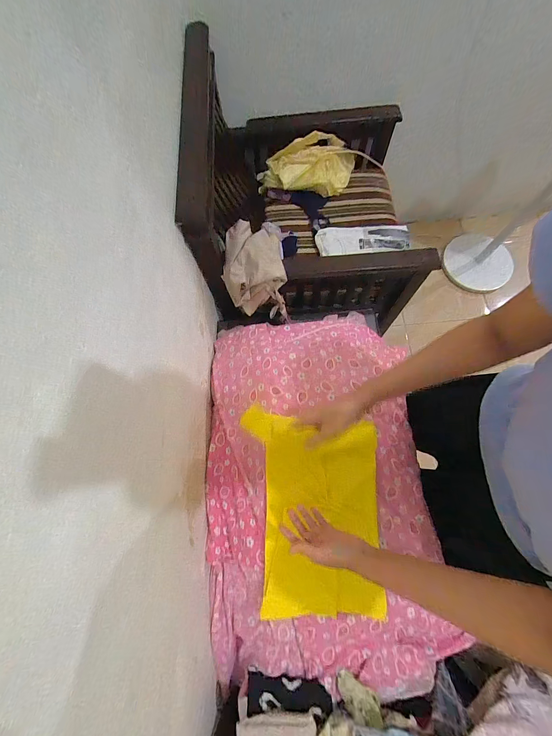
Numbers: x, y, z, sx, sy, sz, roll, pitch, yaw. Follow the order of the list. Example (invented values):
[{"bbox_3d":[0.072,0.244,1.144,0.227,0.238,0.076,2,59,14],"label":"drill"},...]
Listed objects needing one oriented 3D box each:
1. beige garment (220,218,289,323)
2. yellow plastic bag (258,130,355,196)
[{"bbox_3d":[-0.061,-0.271,0.794,0.158,0.106,0.220,-8,73,0],"label":"beige garment"},{"bbox_3d":[0.109,-0.727,1.038,0.346,0.180,0.070,3,44,2],"label":"yellow plastic bag"}]

